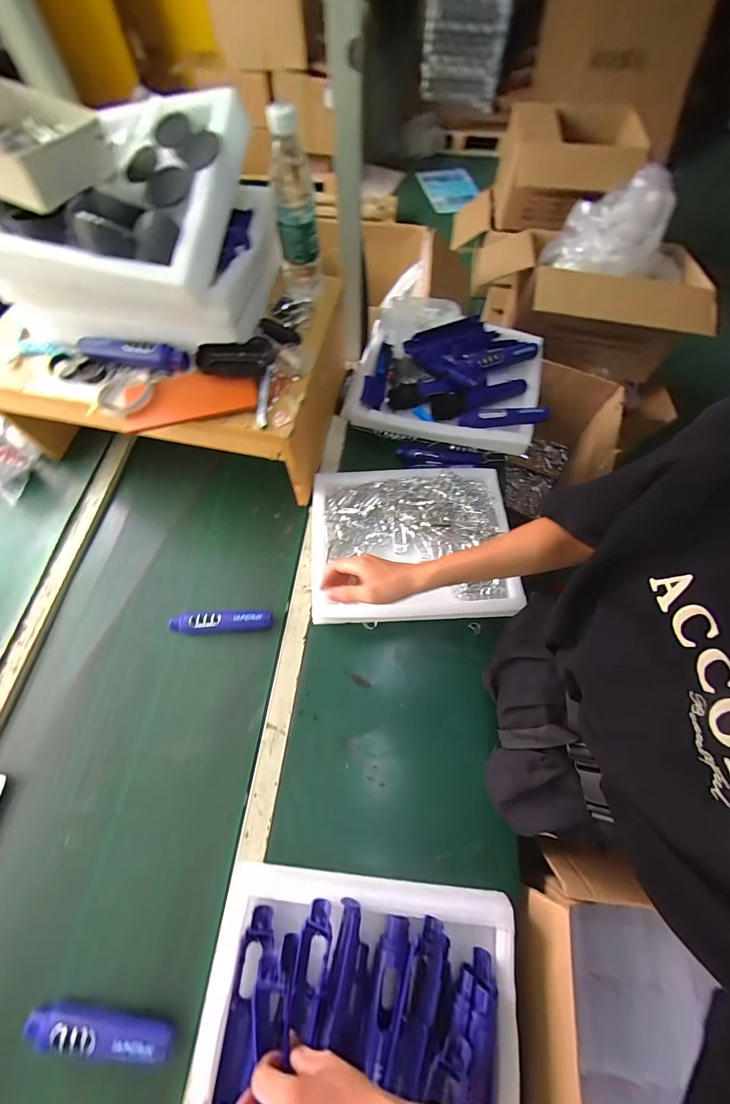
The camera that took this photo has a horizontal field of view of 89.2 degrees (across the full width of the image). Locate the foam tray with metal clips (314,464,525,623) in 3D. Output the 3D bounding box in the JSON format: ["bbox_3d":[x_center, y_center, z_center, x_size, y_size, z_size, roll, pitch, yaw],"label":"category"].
[{"bbox_3d":[0.080,-0.019,0.671,0.350,0.055,0.291,0,68,-2],"label":"foam tray with metal clips"}]

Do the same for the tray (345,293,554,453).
[{"bbox_3d":[0.166,-0.371,0.776,0.384,0.091,0.323,14,67,5],"label":"tray"}]

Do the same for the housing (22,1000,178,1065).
[{"bbox_3d":[-0.308,0.559,0.430,0.172,0.025,0.029,7,68,1],"label":"housing"}]

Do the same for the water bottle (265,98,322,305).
[{"bbox_3d":[-0.103,-0.507,0.563,0.065,0.208,0.065,-6,67,-4],"label":"water bottle"}]

